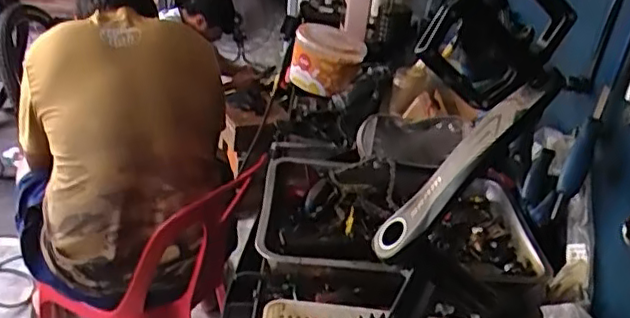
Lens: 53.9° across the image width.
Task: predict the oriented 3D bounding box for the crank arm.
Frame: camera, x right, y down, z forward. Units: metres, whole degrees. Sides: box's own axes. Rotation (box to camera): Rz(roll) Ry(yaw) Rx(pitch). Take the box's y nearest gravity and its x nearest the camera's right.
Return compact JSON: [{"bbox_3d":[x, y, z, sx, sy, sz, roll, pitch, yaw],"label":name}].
[{"bbox_3d":[0.121,0.008,0.513,0.023,0.206,0.031,33,20,-22],"label":"crank arm"}]

